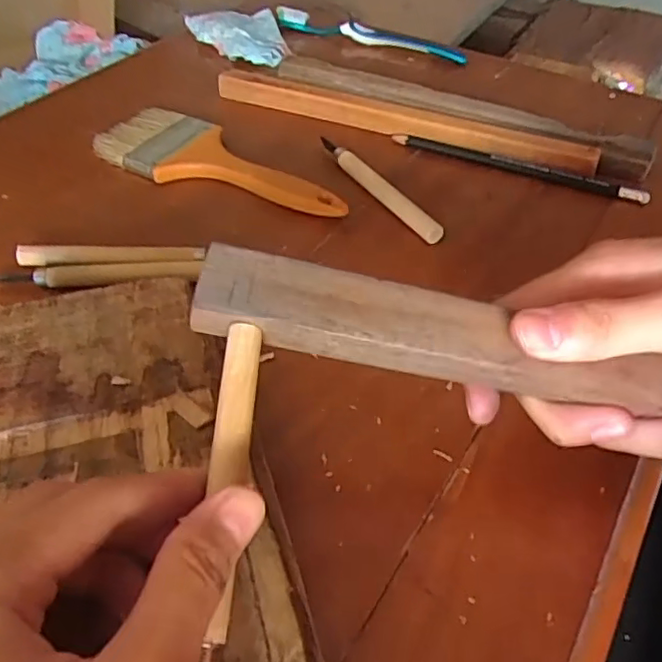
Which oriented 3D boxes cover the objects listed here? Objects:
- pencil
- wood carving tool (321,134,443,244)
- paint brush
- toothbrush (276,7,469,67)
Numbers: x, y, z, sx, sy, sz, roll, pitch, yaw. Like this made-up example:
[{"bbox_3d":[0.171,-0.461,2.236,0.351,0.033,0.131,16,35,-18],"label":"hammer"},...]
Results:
[{"bbox_3d":[0.126,-0.115,0.424,0.175,0.010,0.011,20,50,18],"label":"pencil"},{"bbox_3d":[0.030,-0.097,0.406,0.009,0.011,0.129,-24,52,-21],"label":"wood carving tool"},{"bbox_3d":[-0.077,-0.113,0.420,0.195,0.017,0.065,26,52,22],"label":"paint brush"},{"bbox_3d":[0.034,-0.283,0.583,0.201,0.019,0.017,23,51,20],"label":"toothbrush"}]

